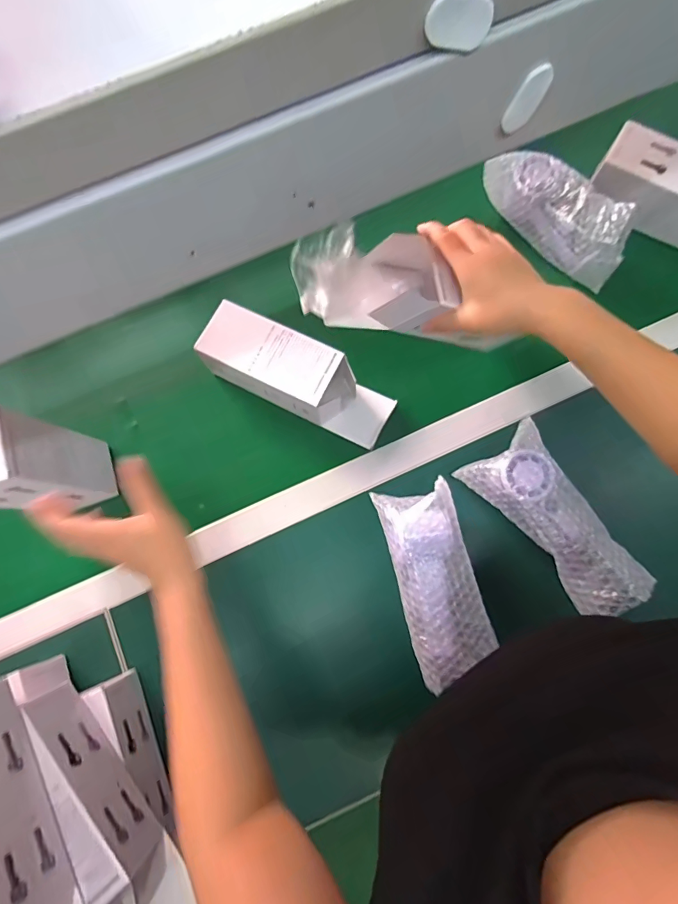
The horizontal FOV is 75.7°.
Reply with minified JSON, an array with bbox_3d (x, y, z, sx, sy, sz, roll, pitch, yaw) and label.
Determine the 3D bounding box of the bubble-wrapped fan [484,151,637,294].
[{"bbox_3d":[0.276,-0.303,0.549,0.203,0.076,0.064,41,79,11],"label":"bubble-wrapped fan"}]

